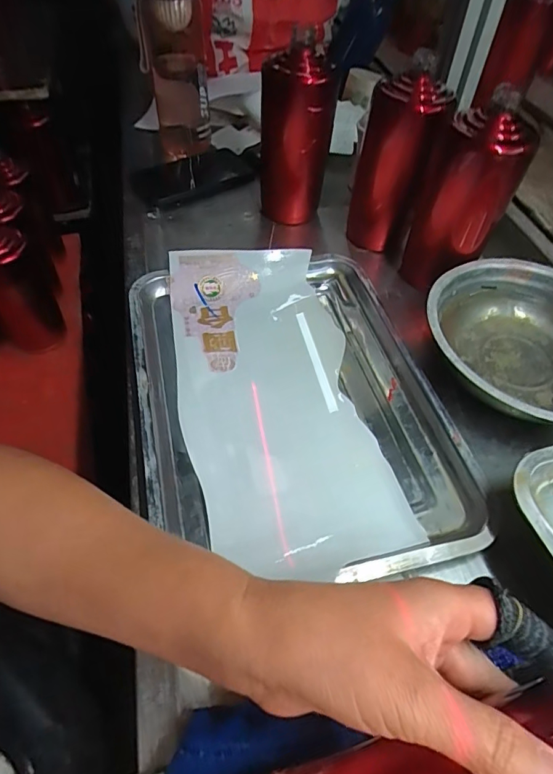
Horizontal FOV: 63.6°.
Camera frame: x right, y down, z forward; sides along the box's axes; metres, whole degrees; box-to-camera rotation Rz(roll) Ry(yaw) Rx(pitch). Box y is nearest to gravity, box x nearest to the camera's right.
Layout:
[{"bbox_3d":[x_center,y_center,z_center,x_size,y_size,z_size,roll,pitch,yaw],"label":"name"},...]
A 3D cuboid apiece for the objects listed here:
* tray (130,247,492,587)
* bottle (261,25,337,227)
[{"bbox_3d":[0.007,-0.001,0.405,0.249,0.035,0.331,-11,53,-7],"label":"tray"},{"bbox_3d":[0.021,-0.293,0.529,0.078,0.175,0.064,-4,53,-1],"label":"bottle"}]

